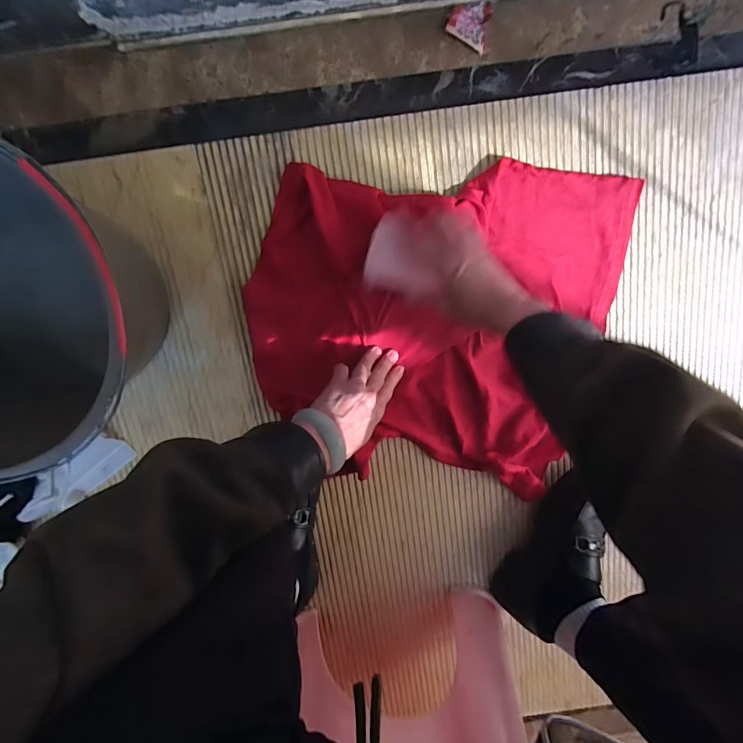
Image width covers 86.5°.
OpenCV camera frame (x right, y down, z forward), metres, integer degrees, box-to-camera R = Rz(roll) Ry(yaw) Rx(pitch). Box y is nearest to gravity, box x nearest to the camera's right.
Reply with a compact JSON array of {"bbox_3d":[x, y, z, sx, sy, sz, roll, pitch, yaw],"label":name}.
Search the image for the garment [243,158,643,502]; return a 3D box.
[{"bbox_3d":[0.074,-0.054,0.458,0.411,0.052,0.367,7,97,-3],"label":"garment"}]

